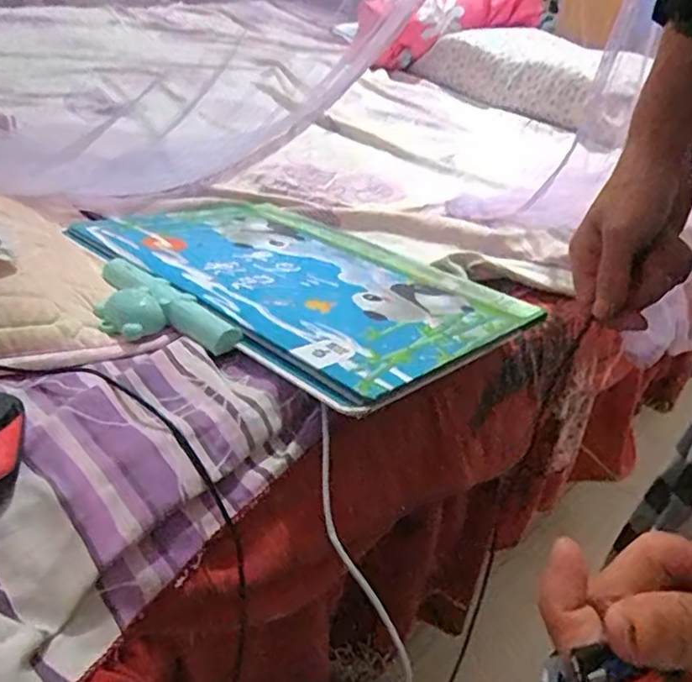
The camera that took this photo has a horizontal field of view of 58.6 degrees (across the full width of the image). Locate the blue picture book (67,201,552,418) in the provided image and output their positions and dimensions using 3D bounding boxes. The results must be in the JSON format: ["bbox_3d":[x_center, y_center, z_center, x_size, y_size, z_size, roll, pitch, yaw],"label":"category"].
[{"bbox_3d":[-0.045,-0.072,0.567,0.387,0.011,0.263,28,35,34],"label":"blue picture book"}]

